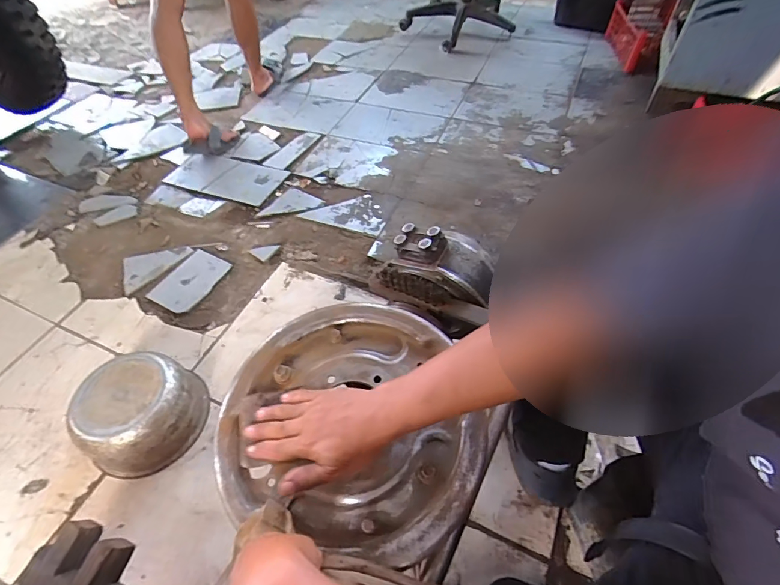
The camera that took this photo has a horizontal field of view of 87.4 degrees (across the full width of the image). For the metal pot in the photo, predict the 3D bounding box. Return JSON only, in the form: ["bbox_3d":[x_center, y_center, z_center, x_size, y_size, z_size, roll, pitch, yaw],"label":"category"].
[{"bbox_3d":[-0.487,0.230,0.806,0.202,0.124,0.221,0,52,1],"label":"metal pot"}]

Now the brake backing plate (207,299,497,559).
[{"bbox_3d":[-0.043,0.136,0.474,0.284,0.042,0.265,0,52,1],"label":"brake backing plate"}]

